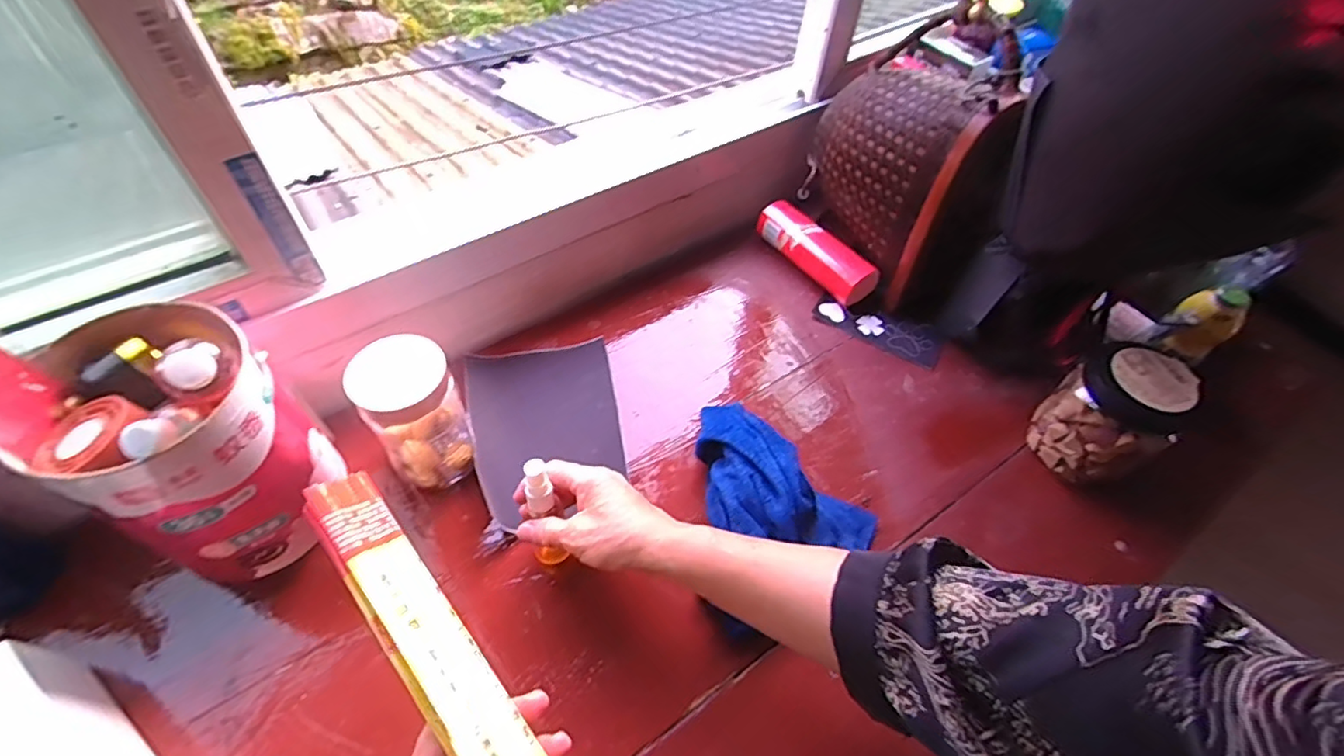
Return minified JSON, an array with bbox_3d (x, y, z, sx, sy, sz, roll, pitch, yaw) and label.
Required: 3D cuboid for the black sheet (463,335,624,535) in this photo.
[{"bbox_3d":[-0.116,0.041,0.561,0.135,0.035,0.195,-9,55,-11],"label":"black sheet"}]

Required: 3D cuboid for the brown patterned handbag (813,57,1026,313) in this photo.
[{"bbox_3d":[0.232,-0.228,0.643,0.070,0.203,0.205,-20,58,-19],"label":"brown patterned handbag"}]

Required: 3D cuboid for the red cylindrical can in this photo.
[{"bbox_3d":[0.168,-0.145,0.713,0.048,0.047,0.158,-31,62,-25],"label":"red cylindrical can"}]

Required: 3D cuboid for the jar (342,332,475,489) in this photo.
[{"bbox_3d":[-0.211,0.028,0.500,0.074,0.123,0.076,-23,59,-20],"label":"jar"}]

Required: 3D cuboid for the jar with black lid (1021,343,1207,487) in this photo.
[{"bbox_3d":[0.408,0.032,0.561,0.093,0.122,0.093,2,54,-3],"label":"jar with black lid"}]

